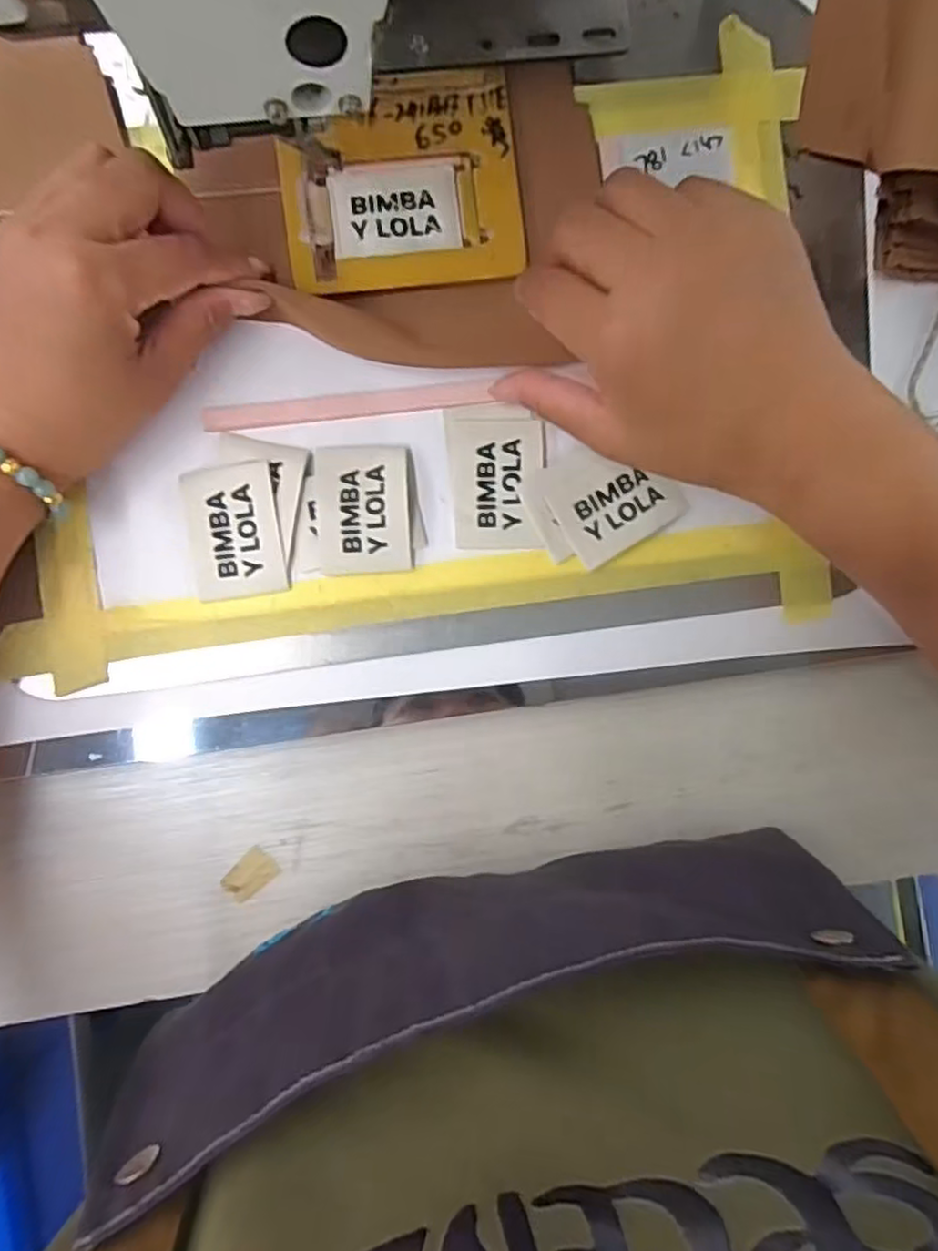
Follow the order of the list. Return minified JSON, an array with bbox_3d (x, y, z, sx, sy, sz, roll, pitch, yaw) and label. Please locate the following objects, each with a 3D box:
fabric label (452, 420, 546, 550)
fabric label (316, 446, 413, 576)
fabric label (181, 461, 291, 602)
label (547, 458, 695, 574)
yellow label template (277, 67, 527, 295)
[{"bbox_3d":[0.014,-0.064,0.302,0.041,0.004,0.057,0,88,-3],"label":"fabric label"},{"bbox_3d":[-0.047,-0.052,0.299,0.041,0.006,0.056,-3,88,-3],"label":"fabric label"},{"bbox_3d":[-0.104,-0.042,0.297,0.039,0.004,0.057,-8,89,-3],"label":"fabric label"},{"bbox_3d":[0.069,-0.058,0.308,0.057,0.006,0.042,-29,94,-1],"label":"label"},{"bbox_3d":[-0.030,-0.198,0.299,0.104,0.010,0.089,-7,93,-3],"label":"yellow label template"}]

